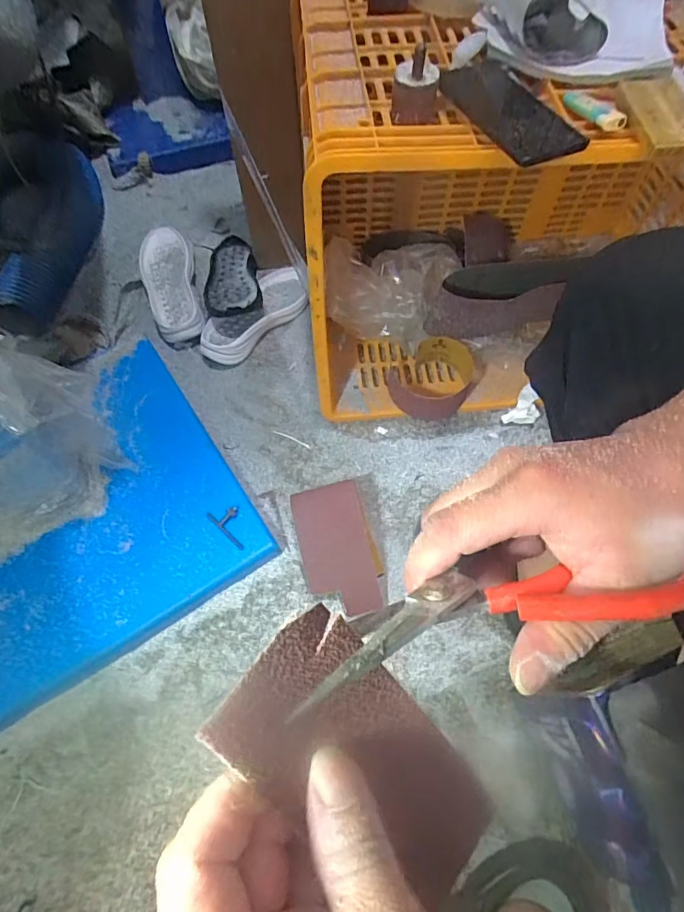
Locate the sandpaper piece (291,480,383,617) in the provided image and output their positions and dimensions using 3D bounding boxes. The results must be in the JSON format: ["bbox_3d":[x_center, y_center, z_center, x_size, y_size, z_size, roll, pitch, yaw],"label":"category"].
[{"bbox_3d":[-0.010,0.137,0.717,0.099,0.082,0.184,-13,64,-7],"label":"sandpaper piece"}]

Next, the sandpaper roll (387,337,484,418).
[{"bbox_3d":[0.153,-0.132,0.837,0.145,0.070,0.134,0,63,-1],"label":"sandpaper roll"}]

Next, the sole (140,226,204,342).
[{"bbox_3d":[-0.341,-0.340,0.959,0.103,0.071,0.261,-13,64,-7],"label":"sole"}]

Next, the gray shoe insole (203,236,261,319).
[{"bbox_3d":[-0.216,-0.347,0.949,0.104,0.034,0.271,-8,51,-5],"label":"gray shoe insole"}]

